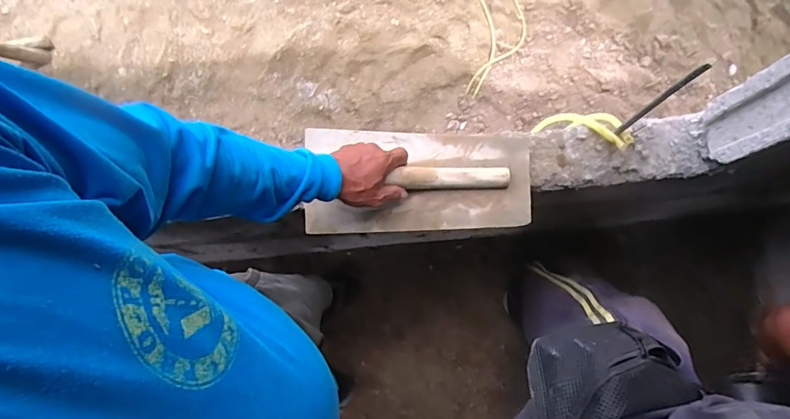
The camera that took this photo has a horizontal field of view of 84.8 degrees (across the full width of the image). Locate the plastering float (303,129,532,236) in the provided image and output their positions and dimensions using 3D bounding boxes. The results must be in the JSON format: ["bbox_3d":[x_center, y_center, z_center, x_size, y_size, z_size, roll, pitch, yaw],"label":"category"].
[{"bbox_3d":[0.033,-0.048,0.630,0.330,0.051,0.158,-4,80,0],"label":"plastering float"}]

